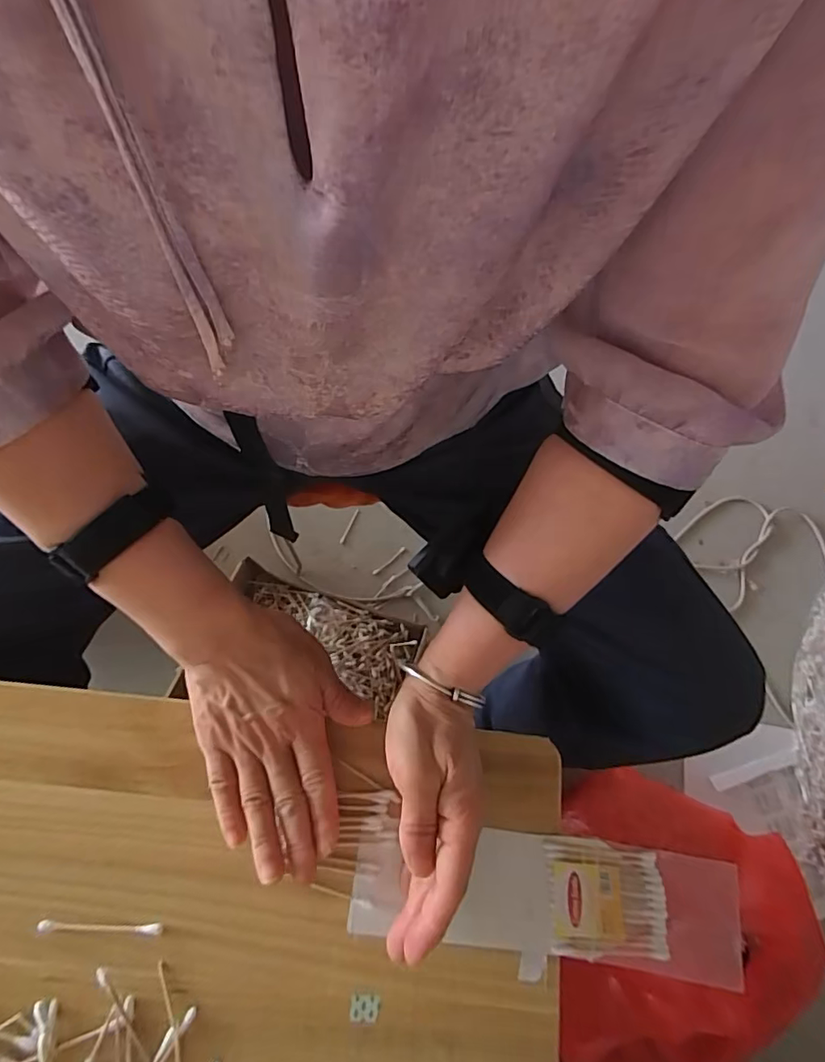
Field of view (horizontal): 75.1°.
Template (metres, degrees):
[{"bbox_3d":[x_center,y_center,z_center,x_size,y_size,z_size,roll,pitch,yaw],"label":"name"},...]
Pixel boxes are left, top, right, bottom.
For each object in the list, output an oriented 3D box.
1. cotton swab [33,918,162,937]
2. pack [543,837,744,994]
[{"bbox_3d":[-0.187,0.237,0.321,0.072,0.004,0.007,3,71,-1],"label":"cotton swab"},{"bbox_3d":[0.145,0.239,0.339,0.120,0.007,0.067,9,71,1],"label":"pack"}]

